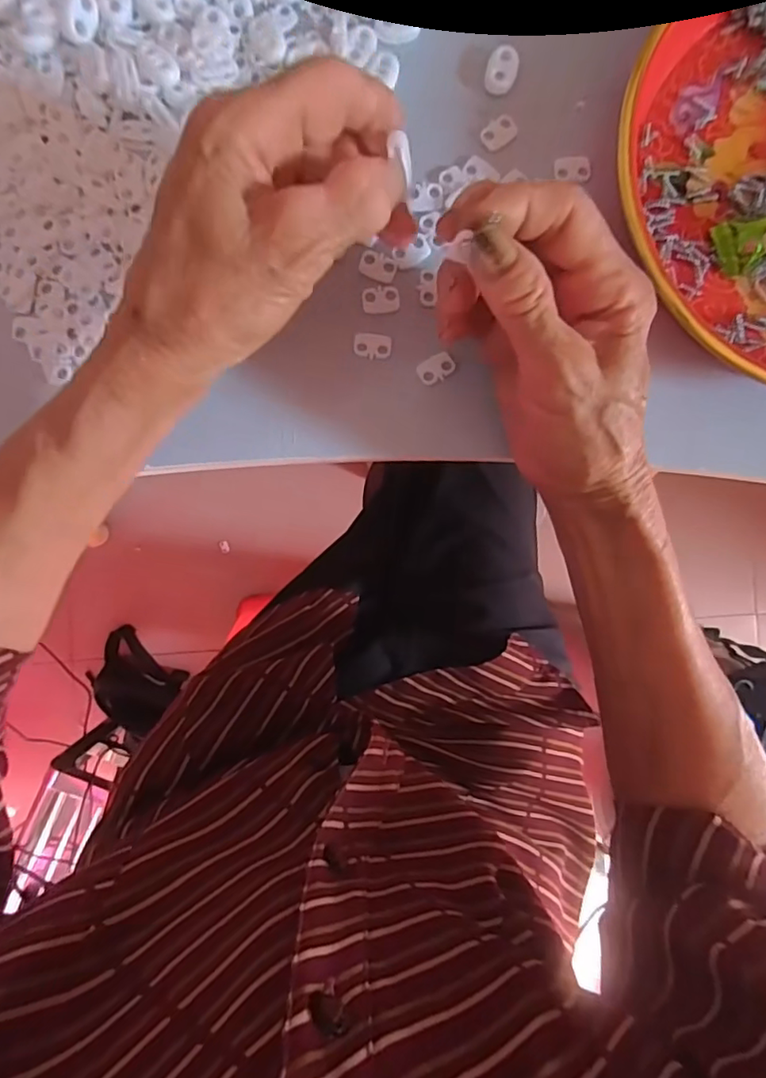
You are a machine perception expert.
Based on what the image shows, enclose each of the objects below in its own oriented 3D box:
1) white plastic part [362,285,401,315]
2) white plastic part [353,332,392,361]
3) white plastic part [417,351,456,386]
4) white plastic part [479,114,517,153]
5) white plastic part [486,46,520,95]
[{"bbox_3d":[-0.001,-0.116,0.270,0.018,0.004,0.013,-6,91,-3],"label":"white plastic part"},{"bbox_3d":[-0.005,-0.094,0.270,0.018,0.004,0.012,7,90,-3],"label":"white plastic part"},{"bbox_3d":[0.026,-0.083,0.272,0.018,0.004,0.012,-30,92,-2],"label":"white plastic part"},{"bbox_3d":[0.057,-0.200,0.274,0.018,0.004,0.012,-38,92,-2],"label":"white plastic part"},{"bbox_3d":[0.058,-0.230,0.273,0.014,0.005,0.022,21,89,-3],"label":"white plastic part"}]

